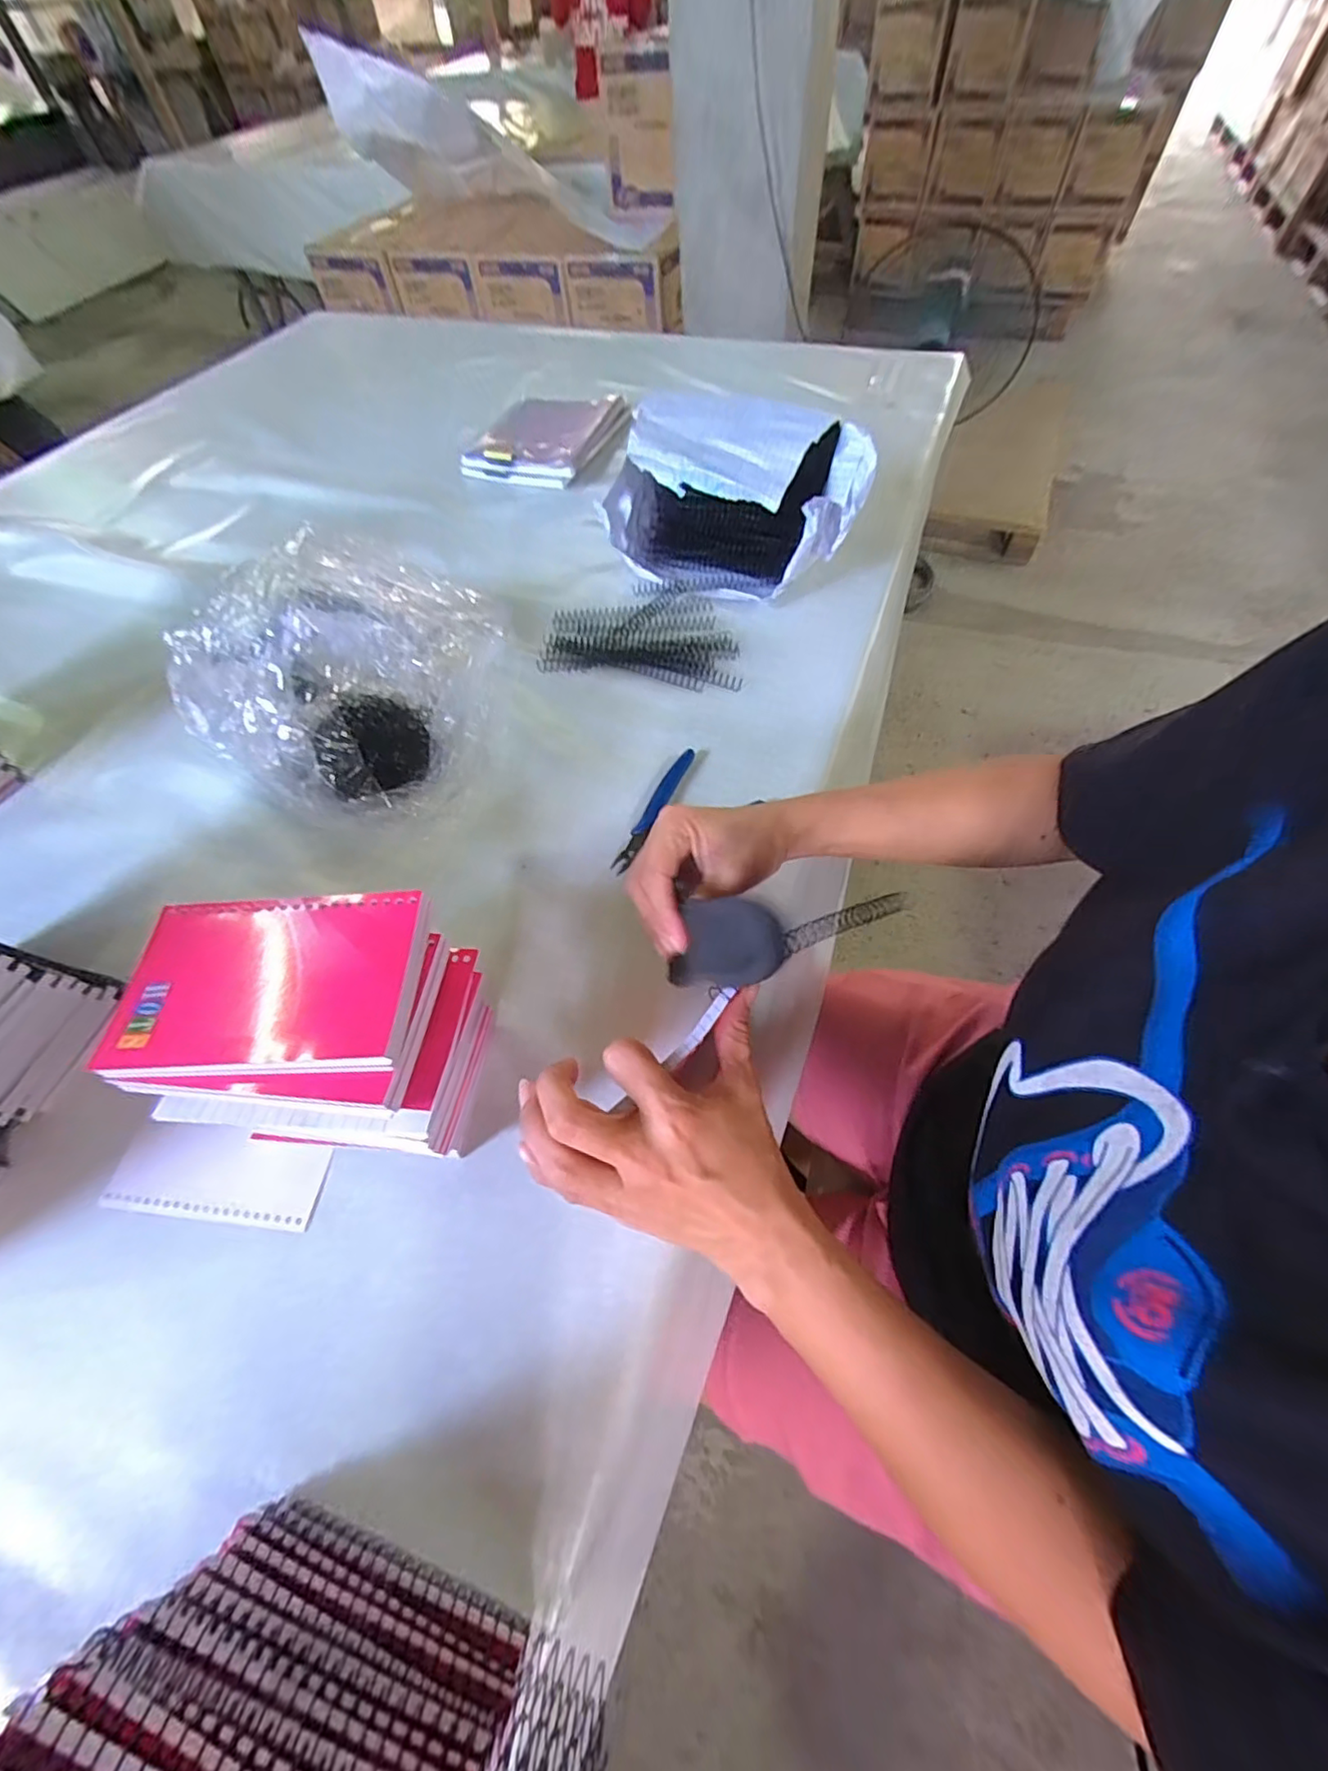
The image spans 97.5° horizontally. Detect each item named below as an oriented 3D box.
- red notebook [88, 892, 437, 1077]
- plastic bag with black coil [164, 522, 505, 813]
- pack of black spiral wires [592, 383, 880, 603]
[{"bbox_3d":[-0.179,0.043,0.266,0.128,0.007,0.082,-2,59,2],"label":"red notebook"},{"bbox_3d":[-0.256,-0.167,0.470,0.211,0.115,0.167,17,61,12],"label":"plastic bag with black coil"},{"bbox_3d":[0.061,-0.363,0.559,0.240,0.131,0.092,13,61,10],"label":"pack of black spiral wires"}]

